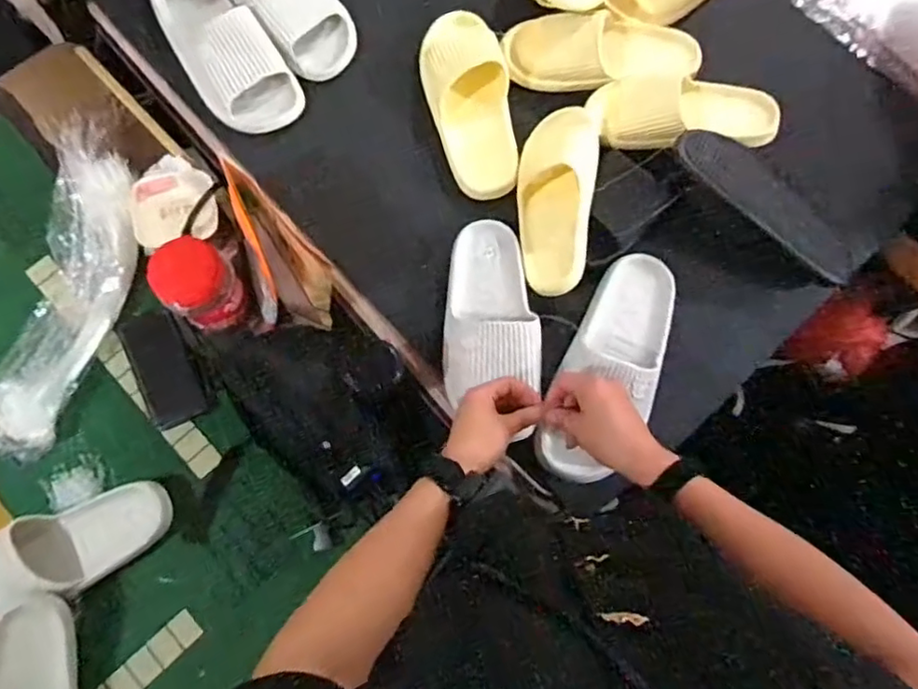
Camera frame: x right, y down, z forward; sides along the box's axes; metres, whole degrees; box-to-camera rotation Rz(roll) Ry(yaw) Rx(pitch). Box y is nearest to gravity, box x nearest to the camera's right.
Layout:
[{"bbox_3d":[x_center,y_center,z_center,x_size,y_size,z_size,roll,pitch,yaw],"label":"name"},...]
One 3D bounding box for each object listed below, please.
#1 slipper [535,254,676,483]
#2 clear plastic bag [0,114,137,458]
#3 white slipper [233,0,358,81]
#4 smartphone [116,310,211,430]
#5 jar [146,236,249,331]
[{"bbox_3d":[0.180,0.021,0.716,0.107,0.062,0.285,26,71,5],"label":"slipper"},{"bbox_3d":[-0.539,-0.097,0.858,0.157,0.040,0.493,3,77,0],"label":"clear plastic bag"},{"bbox_3d":[-0.264,-0.497,0.847,0.108,0.078,0.293,-42,81,-10],"label":"white slipper"},{"bbox_3d":[-0.399,0.032,0.837,0.083,0.009,0.152,-24,89,1],"label":"smartphone"},{"bbox_3d":[-0.334,-0.076,0.799,0.088,0.097,0.094,0,77,-1],"label":"jar"}]

